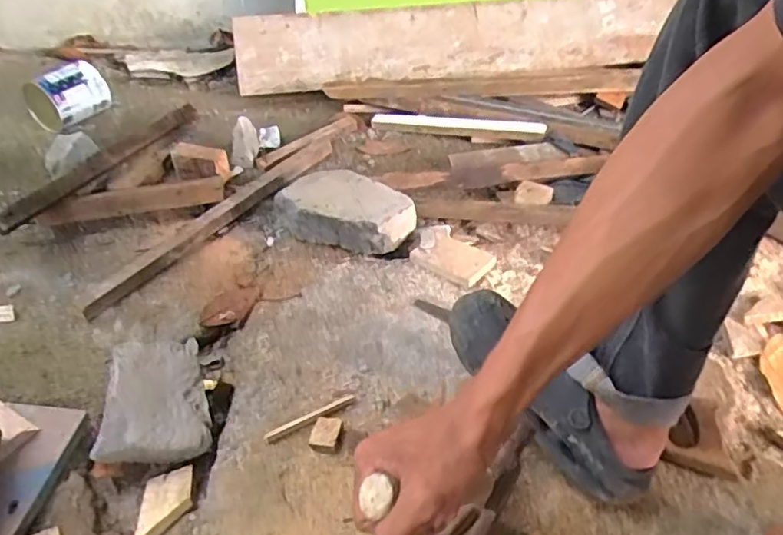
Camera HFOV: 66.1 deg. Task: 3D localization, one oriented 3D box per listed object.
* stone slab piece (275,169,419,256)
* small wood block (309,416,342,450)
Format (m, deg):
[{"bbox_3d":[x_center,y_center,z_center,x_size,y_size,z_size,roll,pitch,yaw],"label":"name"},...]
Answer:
[{"bbox_3d":[-0.071,-0.096,0.983,0.226,0.081,0.135,10,43,12],"label":"stone slab piece"},{"bbox_3d":[-0.074,0.191,0.688,0.030,0.022,0.039,7,42,9],"label":"small wood block"}]

